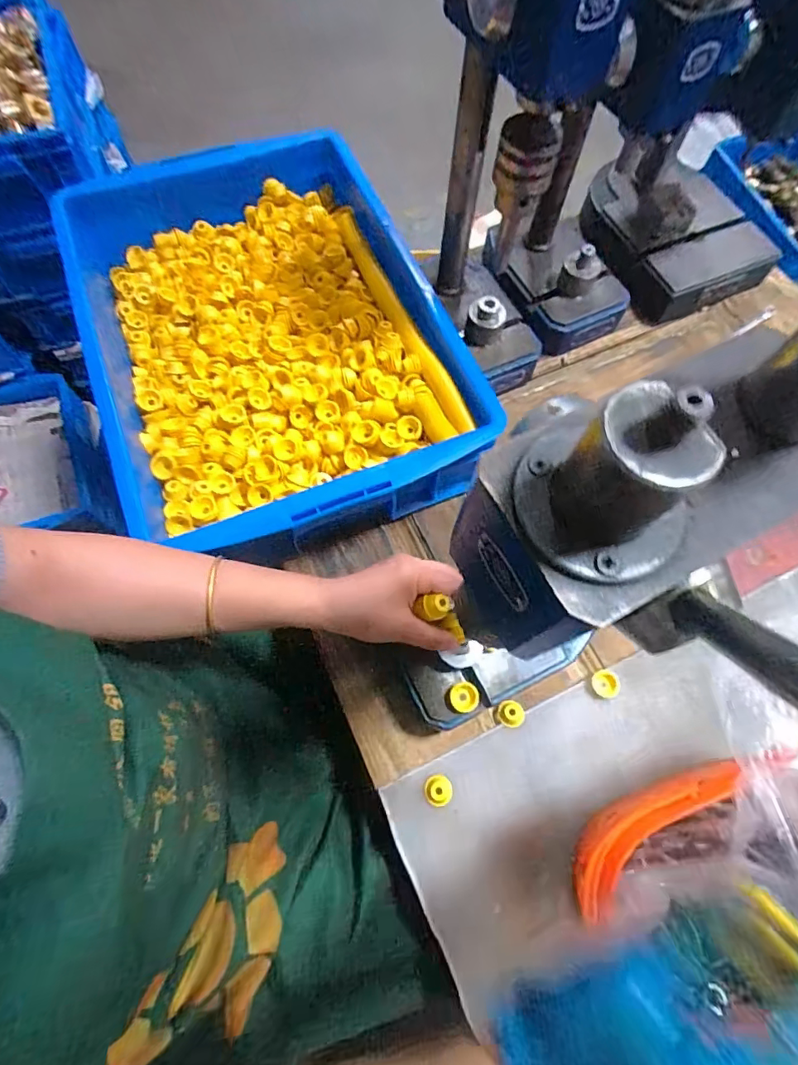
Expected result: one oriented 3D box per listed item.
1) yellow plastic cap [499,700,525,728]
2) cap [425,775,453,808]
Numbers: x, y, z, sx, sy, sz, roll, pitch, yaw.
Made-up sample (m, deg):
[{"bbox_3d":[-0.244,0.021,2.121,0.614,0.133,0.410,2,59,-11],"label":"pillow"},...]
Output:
[{"bbox_3d":[0.110,0.176,0.478,0.022,0.010,0.024,-18,71,-8],"label":"yellow plastic cap"},{"bbox_3d":[0.036,0.238,0.455,0.024,0.022,0.024,0,69,-1],"label":"cap"}]

